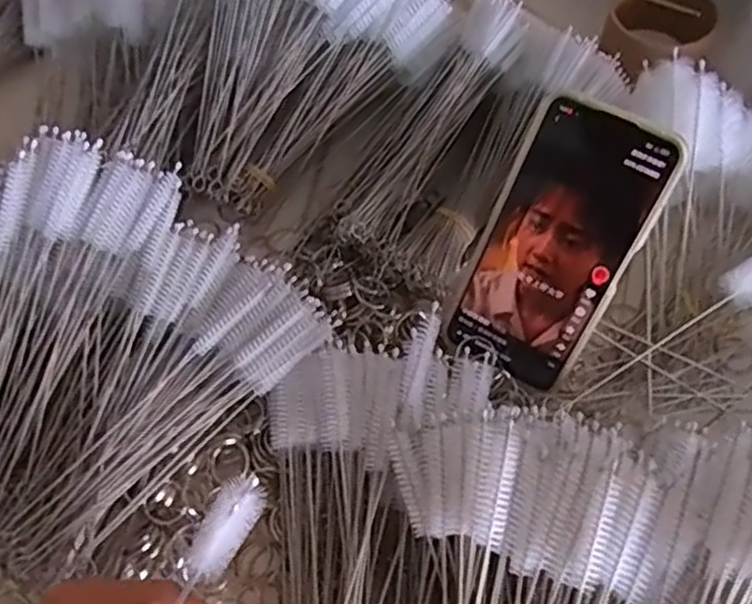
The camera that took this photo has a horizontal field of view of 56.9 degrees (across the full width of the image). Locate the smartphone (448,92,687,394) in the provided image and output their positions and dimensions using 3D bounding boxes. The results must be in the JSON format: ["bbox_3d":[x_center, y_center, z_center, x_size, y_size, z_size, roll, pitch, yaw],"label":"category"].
[{"bbox_3d":[0.101,-0.030,0.390,0.076,0.158,0.009,32,28,19],"label":"smartphone"}]

